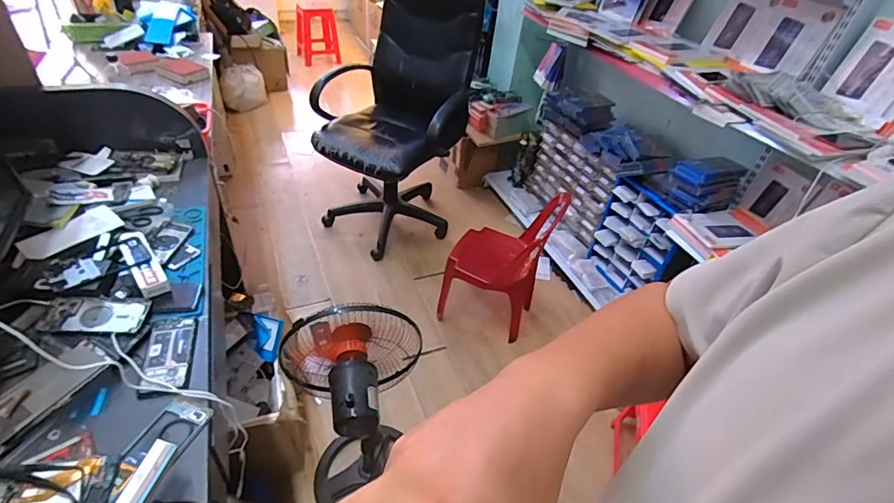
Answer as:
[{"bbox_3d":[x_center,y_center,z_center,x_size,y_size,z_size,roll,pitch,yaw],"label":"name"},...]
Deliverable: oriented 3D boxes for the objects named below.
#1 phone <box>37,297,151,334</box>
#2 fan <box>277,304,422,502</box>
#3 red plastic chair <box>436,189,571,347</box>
[{"bbox_3d":[-0.628,0.114,0.817,0.162,0.009,0.073,3,46,-9],"label":"phone"},{"bbox_3d":[-0.234,0.439,1.227,0.280,0.694,0.252,3,41,-5],"label":"fan"},{"bbox_3d":[0.214,0.017,1.812,0.366,0.525,0.318,20,42,15],"label":"red plastic chair"}]

